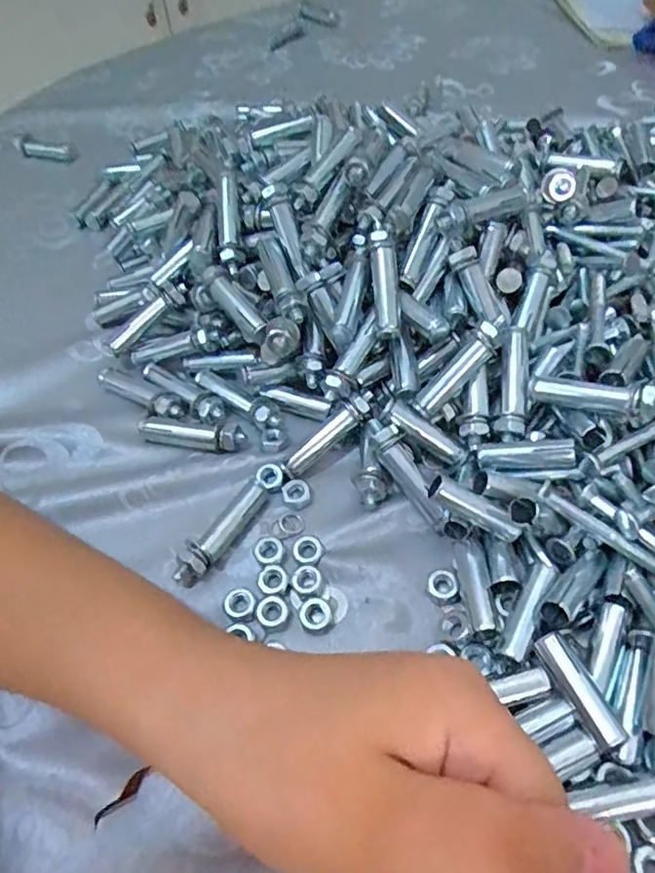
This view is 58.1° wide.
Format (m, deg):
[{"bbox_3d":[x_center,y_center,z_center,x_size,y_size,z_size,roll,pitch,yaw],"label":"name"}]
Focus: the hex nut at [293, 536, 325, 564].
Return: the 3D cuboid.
[{"bbox_3d":[-0.008,0.049,0.257,0.013,0.004,0.014,-11,54,-3],"label":"hex nut"}]

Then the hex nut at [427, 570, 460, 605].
[{"bbox_3d":[0.048,0.061,0.243,0.013,0.005,0.014,17,57,16],"label":"hex nut"}]

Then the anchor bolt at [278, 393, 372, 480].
[{"bbox_3d":[0.000,0.000,0.280,0.054,0.010,0.009,-43,59,-1],"label":"anchor bolt"}]

